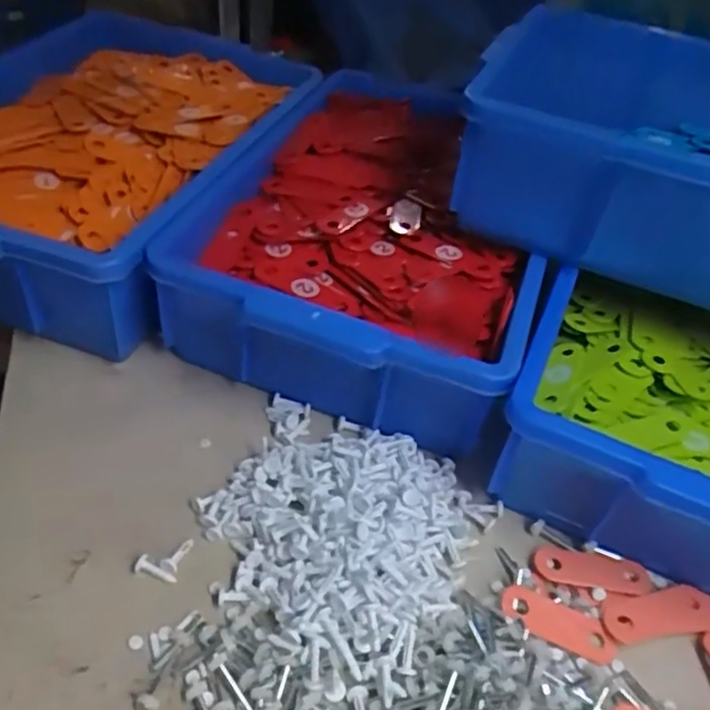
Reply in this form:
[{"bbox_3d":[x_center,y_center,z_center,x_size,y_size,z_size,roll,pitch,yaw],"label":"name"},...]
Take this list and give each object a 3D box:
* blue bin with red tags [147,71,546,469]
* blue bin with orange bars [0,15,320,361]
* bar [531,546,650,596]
[{"bbox_3d":[0.025,-0.102,0.550,0.240,0.091,0.359,16,46,8],"label":"blue bin with red tags"},{"bbox_3d":[-0.202,-0.162,0.549,0.236,0.098,0.345,16,46,9],"label":"blue bin with orange bars"},{"bbox_3d":[0.141,0.128,0.402,0.068,0.004,0.024,10,45,3],"label":"bar"}]

